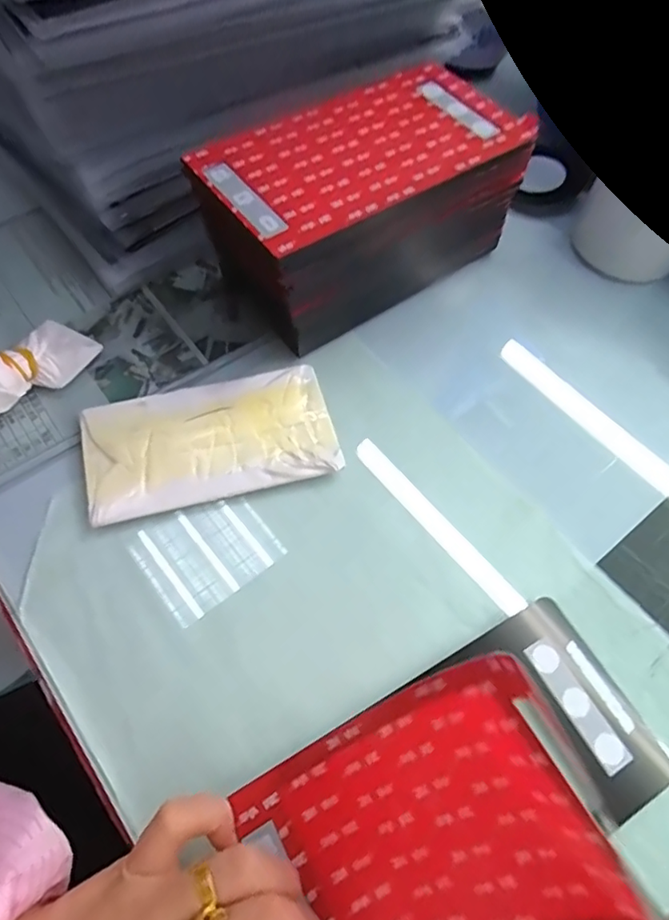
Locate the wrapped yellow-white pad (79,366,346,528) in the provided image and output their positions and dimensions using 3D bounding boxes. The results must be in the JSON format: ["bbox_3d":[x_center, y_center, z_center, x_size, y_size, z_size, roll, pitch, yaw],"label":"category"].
[{"bbox_3d":[-0.076,-0.012,0.340,0.149,0.012,0.077,-13,63,-9],"label":"wrapped yellow-white pad"}]

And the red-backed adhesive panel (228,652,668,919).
[{"bbox_3d":[0.031,0.147,0.208,0.153,0.036,0.100,-42,66,21],"label":"red-backed adhesive panel"}]

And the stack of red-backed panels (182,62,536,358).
[{"bbox_3d":[0.020,-0.172,0.382,0.211,0.102,0.105,-33,68,-19],"label":"stack of red-backed panels"}]

